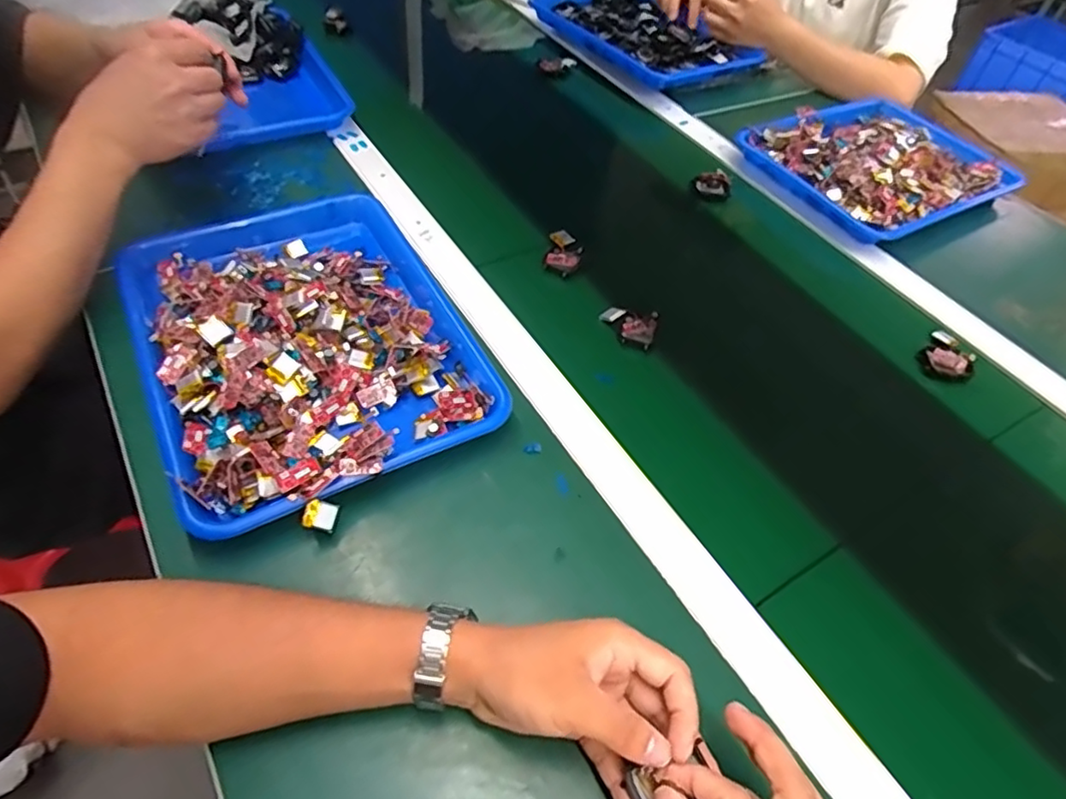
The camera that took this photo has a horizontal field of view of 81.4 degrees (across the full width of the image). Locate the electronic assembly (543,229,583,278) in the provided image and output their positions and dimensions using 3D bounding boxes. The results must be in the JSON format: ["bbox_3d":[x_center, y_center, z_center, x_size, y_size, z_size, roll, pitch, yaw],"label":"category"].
[{"bbox_3d":[0.033,-0.154,0.644,0.035,0.022,0.050,12,51,3],"label":"electronic assembly"}]

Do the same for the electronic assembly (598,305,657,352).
[{"bbox_3d":[0.090,-0.071,0.593,0.052,0.013,0.036,16,52,6],"label":"electronic assembly"}]

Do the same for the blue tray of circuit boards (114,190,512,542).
[{"bbox_3d":[-0.195,-0.061,0.537,0.263,0.043,0.338,-22,57,-23],"label":"blue tray of circuit boards"}]

